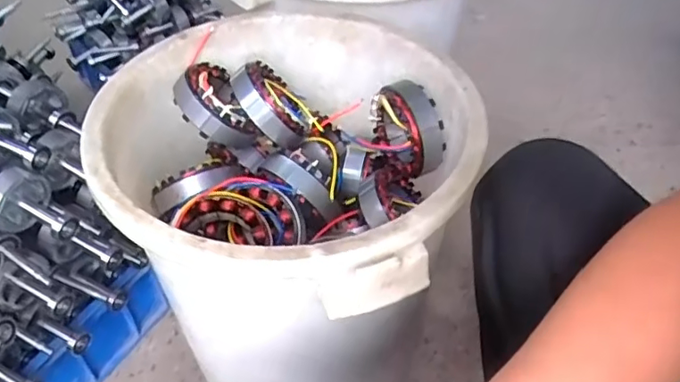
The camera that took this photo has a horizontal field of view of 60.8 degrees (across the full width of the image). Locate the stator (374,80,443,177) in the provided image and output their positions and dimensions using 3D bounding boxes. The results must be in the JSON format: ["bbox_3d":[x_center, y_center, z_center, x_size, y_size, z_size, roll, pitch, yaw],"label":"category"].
[{"bbox_3d":[0.081,-0.075,0.701,0.041,0.104,0.105,-23,49,-22],"label":"stator"}]

